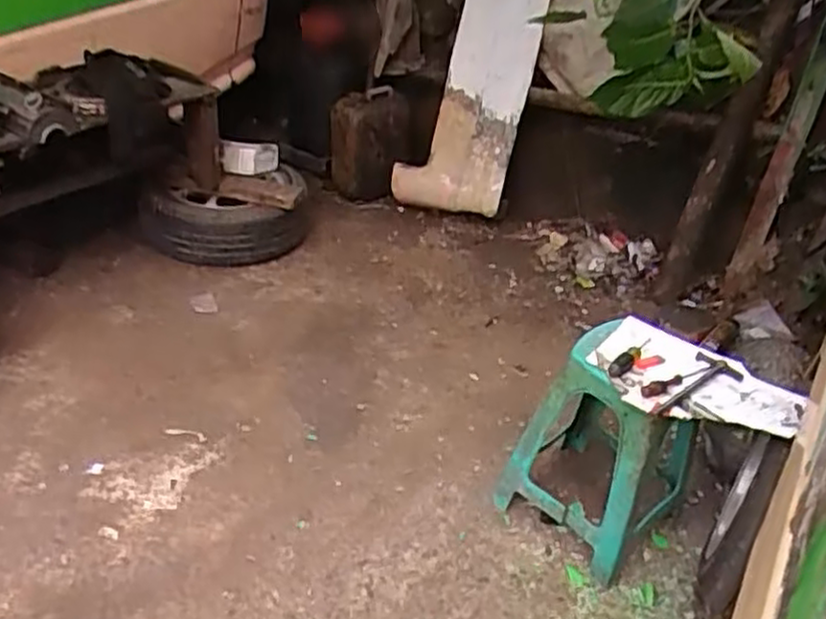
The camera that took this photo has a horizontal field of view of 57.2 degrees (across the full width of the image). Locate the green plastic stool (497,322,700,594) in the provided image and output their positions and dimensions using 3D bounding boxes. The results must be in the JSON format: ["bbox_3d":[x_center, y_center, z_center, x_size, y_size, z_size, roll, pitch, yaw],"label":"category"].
[{"bbox_3d":[0.434,0.301,1.717,0.325,0.494,0.331,30,38,31],"label":"green plastic stool"}]

